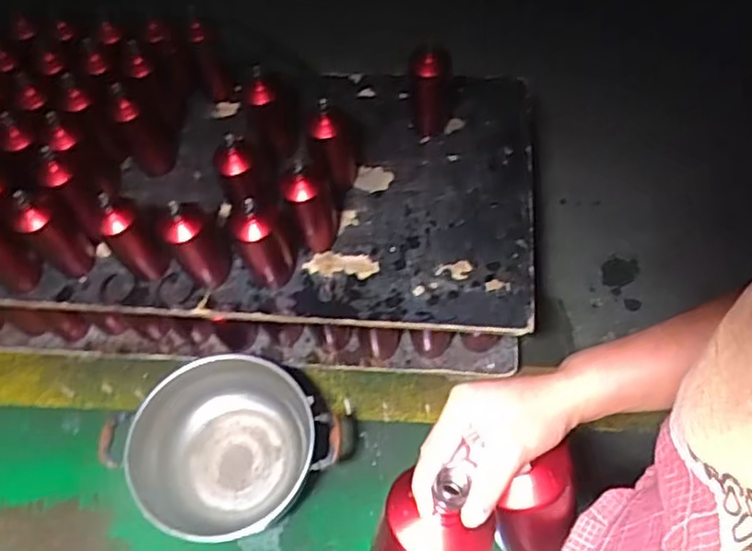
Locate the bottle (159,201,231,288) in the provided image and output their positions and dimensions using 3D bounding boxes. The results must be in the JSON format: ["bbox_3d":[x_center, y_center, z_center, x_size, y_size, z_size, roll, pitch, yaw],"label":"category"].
[{"bbox_3d":[-0.327,-0.068,1.198,0.094,0.205,0.100,-26,59,-12],"label":"bottle"}]

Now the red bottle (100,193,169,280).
[{"bbox_3d":[-0.428,-0.061,1.190,0.075,0.219,0.068,-35,61,-17],"label":"red bottle"}]

